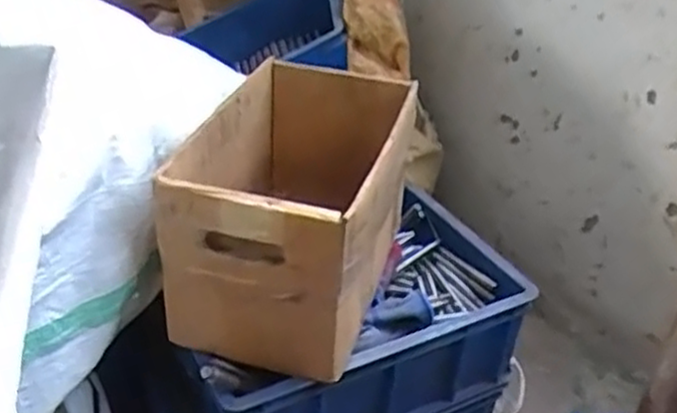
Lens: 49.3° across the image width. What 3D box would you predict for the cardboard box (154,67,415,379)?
[{"bbox_3d":[-0.044,0.000,0.811,0.196,0.195,0.302,11,34,10],"label":"cardboard box"}]

